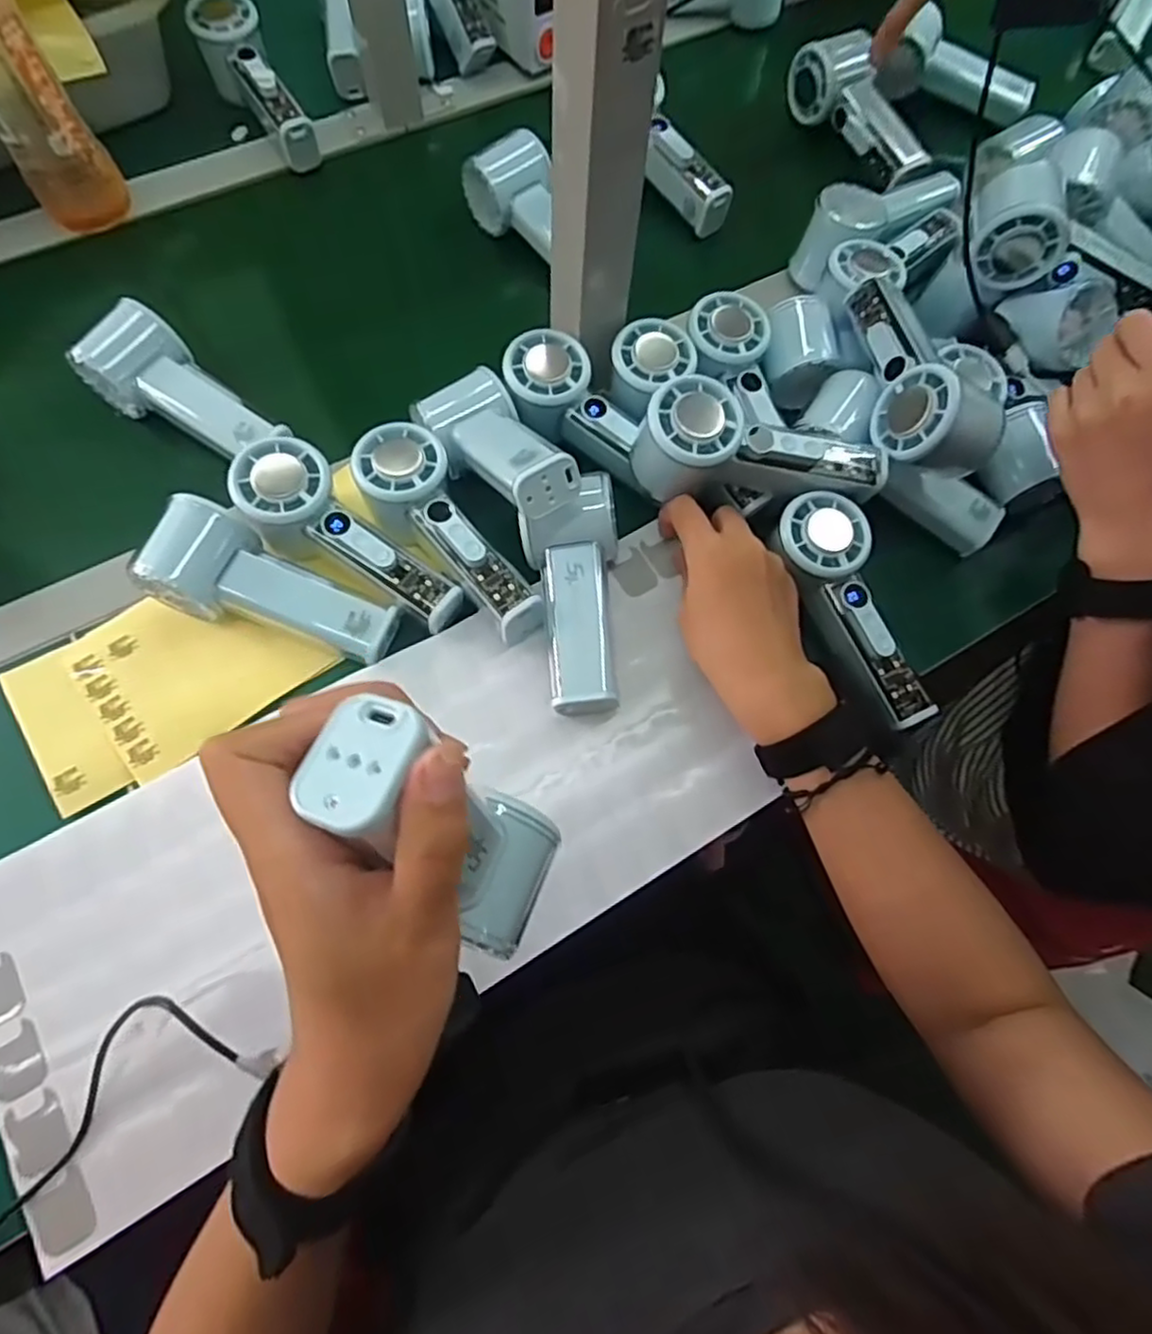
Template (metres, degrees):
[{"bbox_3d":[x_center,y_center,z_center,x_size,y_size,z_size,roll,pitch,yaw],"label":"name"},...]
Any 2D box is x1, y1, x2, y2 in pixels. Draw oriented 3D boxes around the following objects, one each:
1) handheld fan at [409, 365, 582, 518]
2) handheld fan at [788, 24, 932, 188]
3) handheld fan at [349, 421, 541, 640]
[{"bbox_3d":[-0.048,-0.136,0.425,0.057,0.043,0.134,-32,51,-12],"label":"handheld fan"},{"bbox_3d":[0.248,-0.494,0.596,0.060,0.046,0.156,-19,71,-8],"label":"handheld fan"},{"bbox_3d":[-0.083,-0.081,0.423,0.054,0.048,0.147,-31,73,-12],"label":"handheld fan"}]

